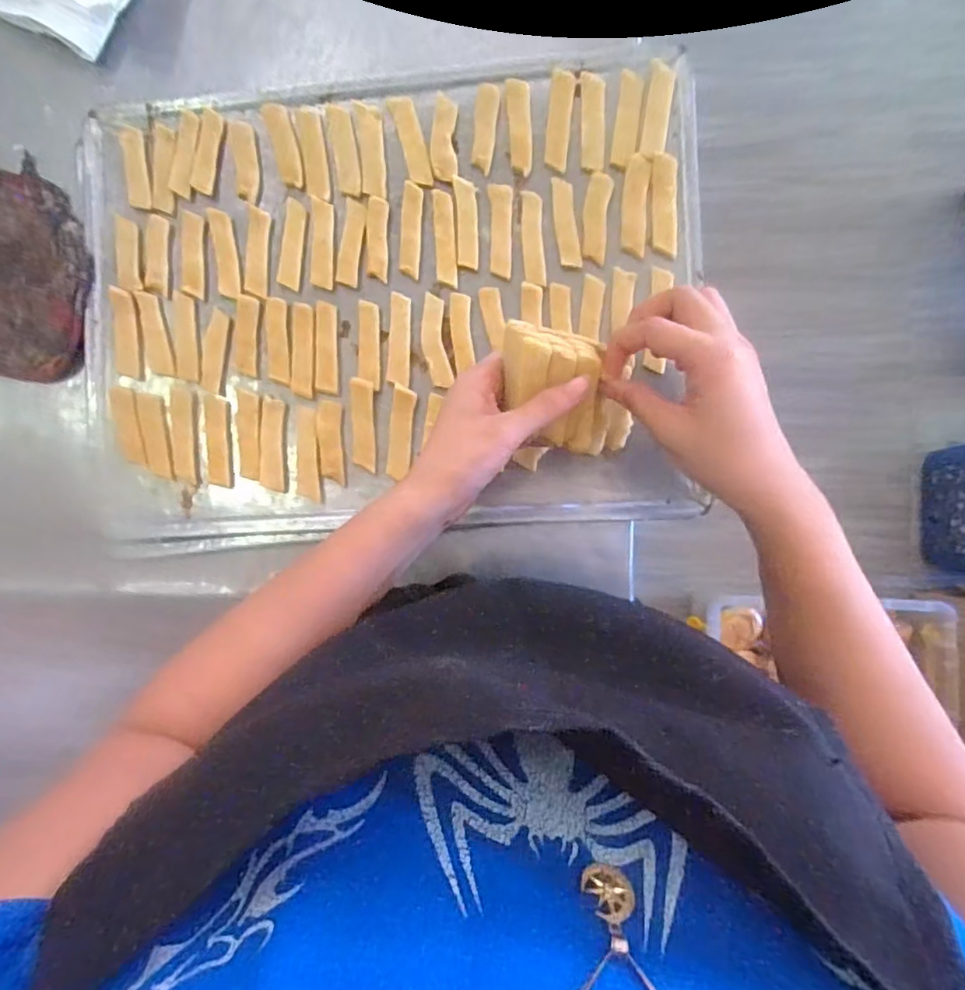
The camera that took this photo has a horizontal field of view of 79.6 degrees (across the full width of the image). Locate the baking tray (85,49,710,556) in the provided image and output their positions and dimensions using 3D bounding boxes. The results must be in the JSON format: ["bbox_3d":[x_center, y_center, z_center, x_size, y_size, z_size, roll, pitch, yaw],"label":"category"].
[{"bbox_3d":[-0.070,-0.136,0.415,0.440,0.015,0.320,-4,89,4],"label":"baking tray"}]

